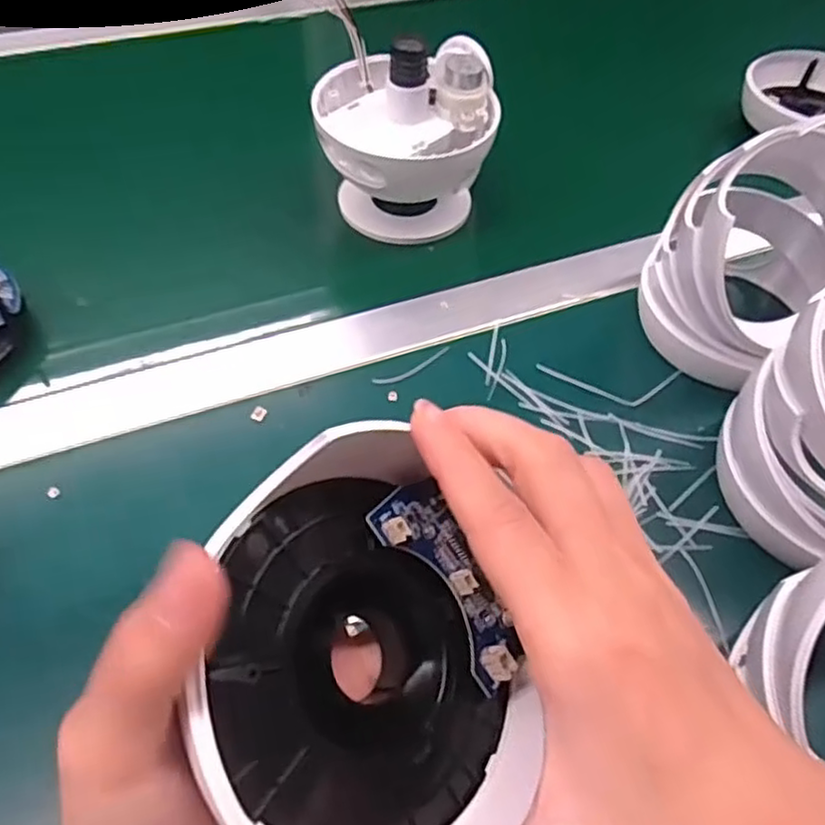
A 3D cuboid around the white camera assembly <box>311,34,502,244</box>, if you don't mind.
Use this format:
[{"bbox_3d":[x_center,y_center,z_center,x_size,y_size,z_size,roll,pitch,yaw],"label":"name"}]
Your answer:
[{"bbox_3d":[-0.005,-0.180,0.451,0.108,0.108,0.100,1,53,-3],"label":"white camera assembly"}]

